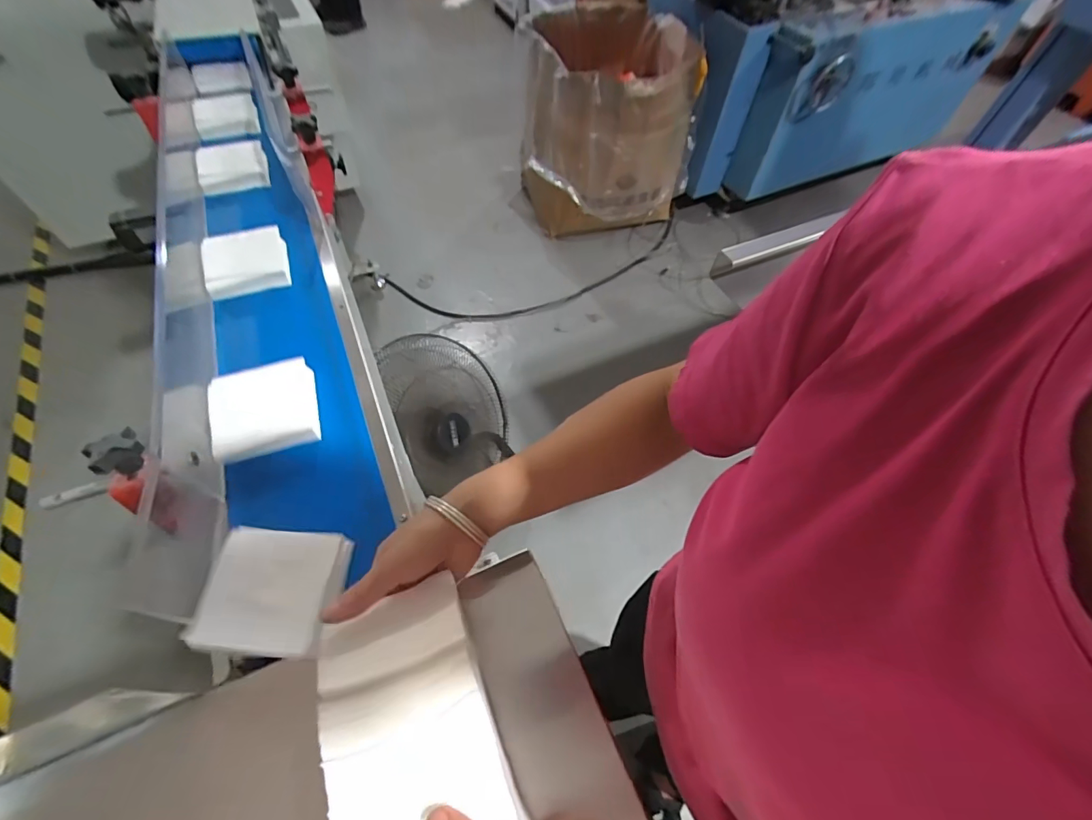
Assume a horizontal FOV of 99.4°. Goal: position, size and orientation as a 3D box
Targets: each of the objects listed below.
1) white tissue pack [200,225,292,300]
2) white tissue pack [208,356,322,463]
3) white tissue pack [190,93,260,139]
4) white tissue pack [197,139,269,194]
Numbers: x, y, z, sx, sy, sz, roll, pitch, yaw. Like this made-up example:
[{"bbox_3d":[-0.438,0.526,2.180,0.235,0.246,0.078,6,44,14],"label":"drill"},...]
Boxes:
[{"bbox_3d":[-0.435,-0.216,0.671,0.106,0.026,0.109,-19,60,-15],"label":"white tissue pack"},{"bbox_3d":[-0.322,-0.002,0.531,0.107,0.029,0.104,-16,59,-13],"label":"white tissue pack"},{"bbox_3d":[-0.612,-0.566,0.887,0.108,0.041,0.082,-12,58,-11],"label":"white tissue pack"},{"bbox_3d":[-0.542,-0.425,0.801,0.102,0.019,0.130,-17,59,-13],"label":"white tissue pack"}]

